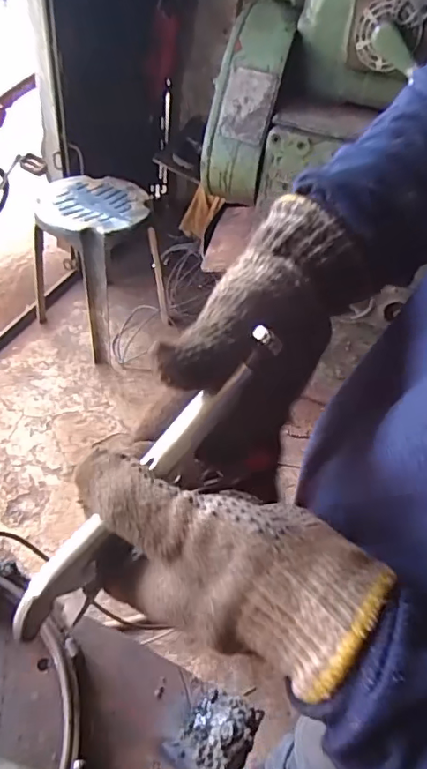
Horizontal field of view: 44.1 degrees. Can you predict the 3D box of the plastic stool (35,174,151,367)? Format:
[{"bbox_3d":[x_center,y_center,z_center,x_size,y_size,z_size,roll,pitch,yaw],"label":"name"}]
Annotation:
[{"bbox_3d":[-0.359,-0.376,1.608,0.280,0.420,0.298,30,50,20],"label":"plastic stool"}]

